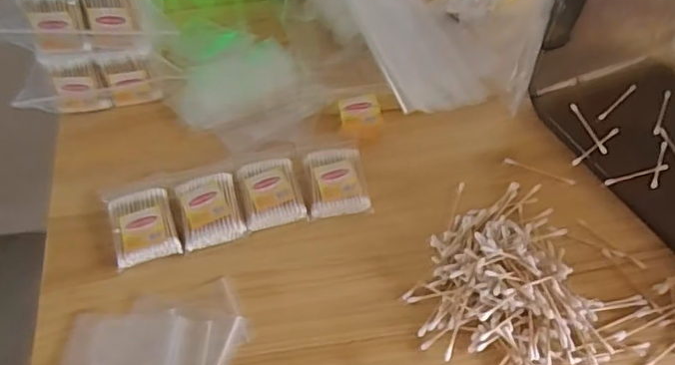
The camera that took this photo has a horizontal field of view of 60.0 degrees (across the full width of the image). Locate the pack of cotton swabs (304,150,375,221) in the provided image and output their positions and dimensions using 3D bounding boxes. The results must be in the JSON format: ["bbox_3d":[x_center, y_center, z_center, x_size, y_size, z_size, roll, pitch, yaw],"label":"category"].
[{"bbox_3d":[-0.002,-0.004,0.581,0.059,0.013,0.077,-8,55,-3],"label":"pack of cotton swabs"}]

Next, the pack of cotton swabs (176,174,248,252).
[{"bbox_3d":[-0.123,0.025,0.566,0.057,0.010,0.075,-14,55,-7],"label":"pack of cotton swabs"}]

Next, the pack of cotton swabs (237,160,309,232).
[{"bbox_3d":[-0.065,0.009,0.572,0.055,0.010,0.075,-13,55,-6],"label":"pack of cotton swabs"}]

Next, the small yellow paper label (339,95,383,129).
[{"bbox_3d":[0.025,-0.075,0.624,0.042,0.009,0.037,-8,55,-3],"label":"small yellow paper label"}]

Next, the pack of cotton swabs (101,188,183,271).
[{"bbox_3d":[-0.189,0.037,0.563,0.059,0.015,0.086,-18,56,-10],"label":"pack of cotton swabs"}]

